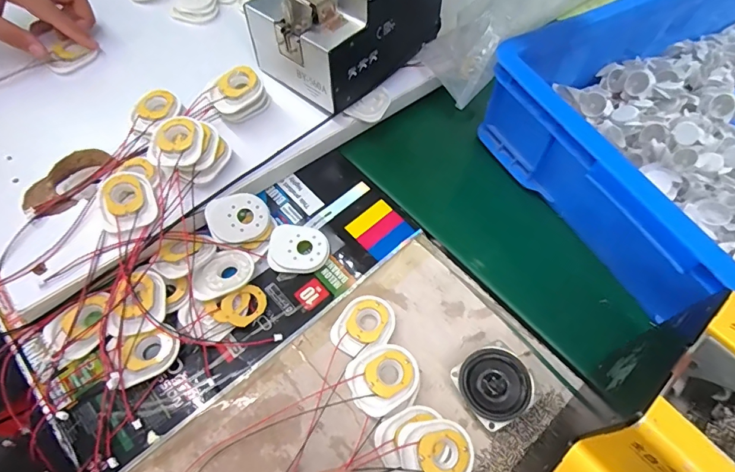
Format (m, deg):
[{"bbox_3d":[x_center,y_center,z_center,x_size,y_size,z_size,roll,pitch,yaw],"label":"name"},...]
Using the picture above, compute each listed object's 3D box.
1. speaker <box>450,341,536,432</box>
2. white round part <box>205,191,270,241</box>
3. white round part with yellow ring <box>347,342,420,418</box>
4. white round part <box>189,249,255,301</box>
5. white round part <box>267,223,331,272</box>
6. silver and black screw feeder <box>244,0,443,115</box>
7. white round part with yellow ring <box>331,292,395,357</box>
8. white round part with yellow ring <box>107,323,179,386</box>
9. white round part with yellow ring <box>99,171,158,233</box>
[{"bbox_3d":[0.101,0.123,0.356,0.053,0.033,0.055,-28,65,-18],"label":"speaker"},{"bbox_3d":[-0.125,-0.018,0.423,0.057,0.011,0.046,-17,90,-18],"label":"white round part"},{"bbox_3d":[0.014,0.117,0.364,0.058,0.012,0.050,-30,66,-18],"label":"white round part with yellow ring"},{"bbox_3d":[-0.134,0.035,0.402,0.042,0.006,0.059,41,66,19],"label":"white round part"},{"bbox_3d":[-0.067,0.013,0.425,0.057,0.013,0.046,5,60,0],"label":"white round part"},{"bbox_3d":[-0.023,-0.258,0.467,0.138,0.136,0.183,37,65,17],"label":"silver and black screw feeder"},{"bbox_3d":[-0.003,0.080,0.391,0.047,0.008,0.059,35,64,16],"label":"white round part with yellow ring"},{"bbox_3d":[-0.185,0.097,0.363,0.052,0.010,0.043,-23,64,-15],"label":"white round part with yellow ring"},{"bbox_3d":[-0.224,-0.033,0.406,0.047,0.016,0.056,-20,63,-14],"label":"white round part with yellow ring"}]

